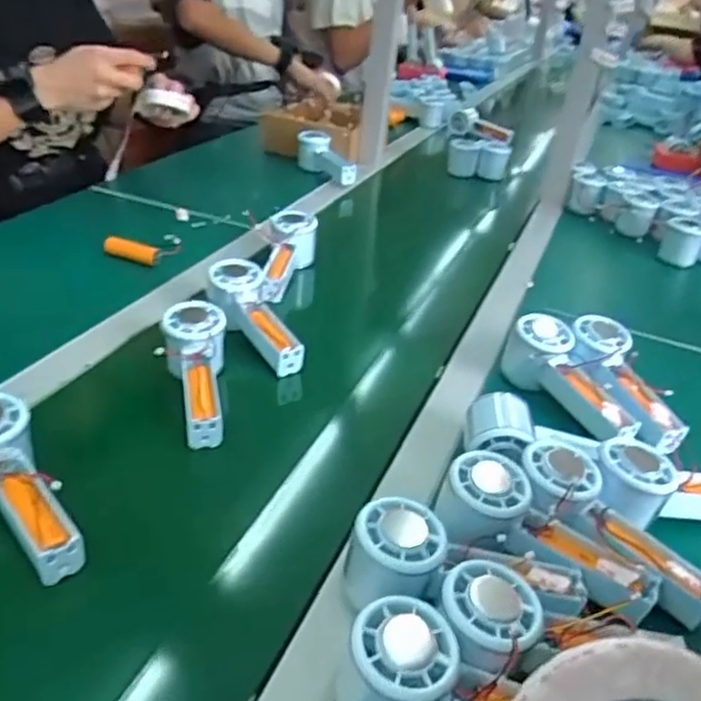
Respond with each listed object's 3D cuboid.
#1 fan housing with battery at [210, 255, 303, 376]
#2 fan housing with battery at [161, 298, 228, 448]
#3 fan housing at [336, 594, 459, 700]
[{"bbox_3d":[-0.095,-0.038,0.675,0.058,0.045,0.150,-18,61,-34],"label":"fan housing with battery"},{"bbox_3d":[-0.137,0.021,0.589,0.056,0.048,0.159,-4,50,-17],"label":"fan housing with battery"},{"bbox_3d":[0.024,0.176,0.351,0.055,0.064,0.053,5,32,-3],"label":"fan housing"}]

